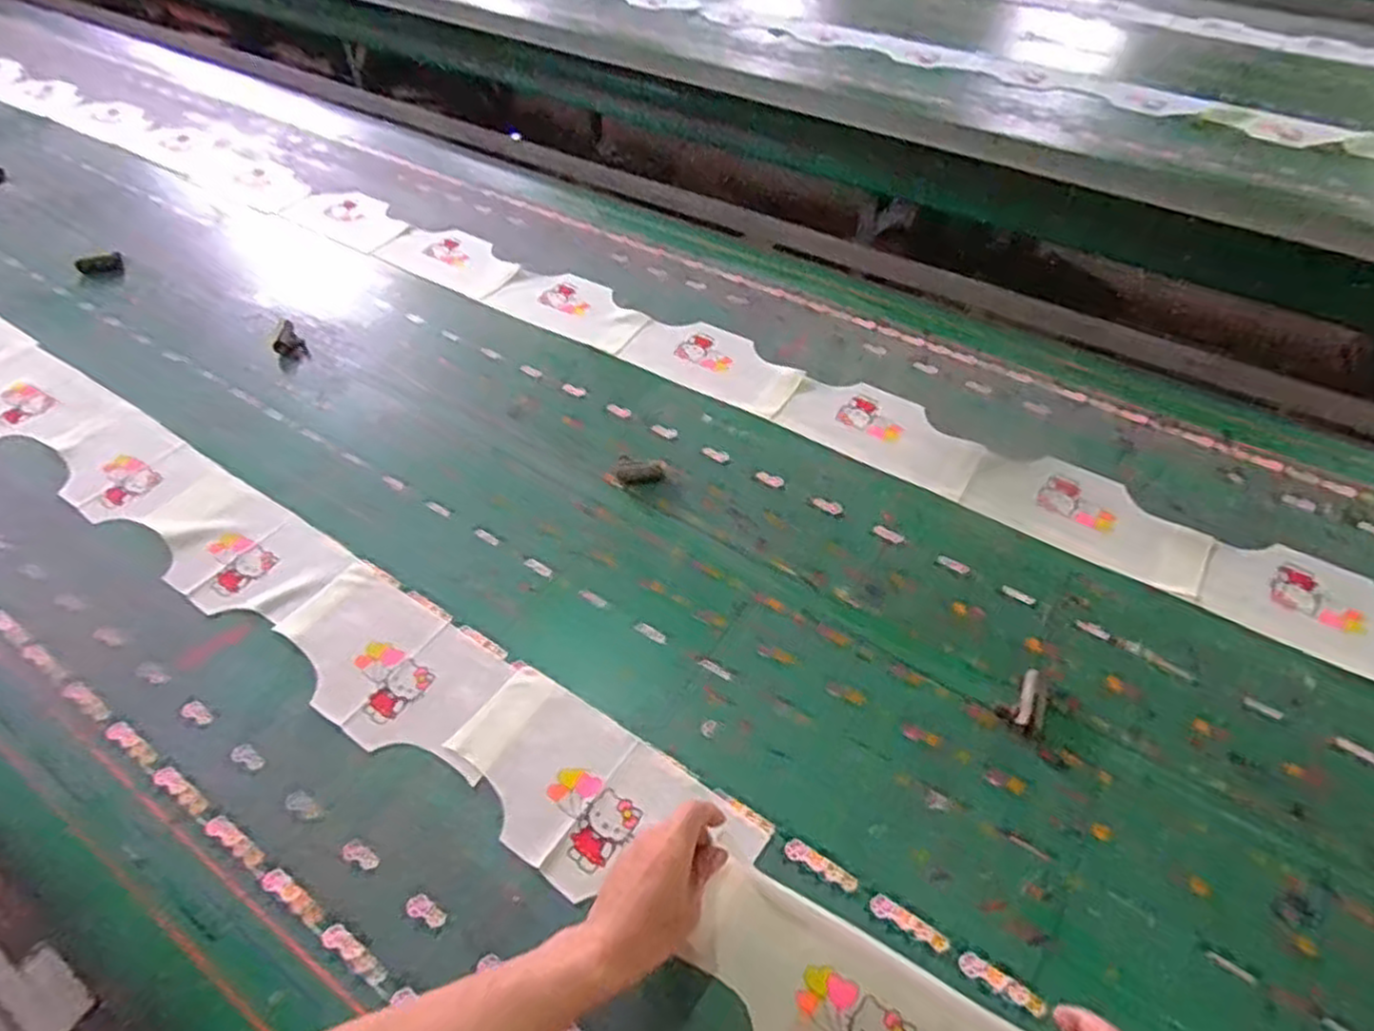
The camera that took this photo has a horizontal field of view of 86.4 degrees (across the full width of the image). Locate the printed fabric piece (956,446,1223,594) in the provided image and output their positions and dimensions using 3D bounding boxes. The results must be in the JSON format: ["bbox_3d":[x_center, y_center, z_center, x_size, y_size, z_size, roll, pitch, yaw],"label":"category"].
[{"bbox_3d":[0.458,-0.003,0.839,0.253,0.010,0.129,28,58,23],"label":"printed fabric piece"}]

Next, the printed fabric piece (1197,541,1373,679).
[{"bbox_3d":[0.667,0.101,0.747,0.240,0.011,0.131,27,57,22],"label":"printed fabric piece"}]

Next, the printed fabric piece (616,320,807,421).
[{"bbox_3d":[0.038,-0.217,1.028,0.253,0.006,0.128,27,58,23],"label":"printed fabric piece"}]

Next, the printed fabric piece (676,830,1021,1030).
[{"bbox_3d":[0.119,0.366,0.520,0.253,0.021,0.117,27,57,21],"label":"printed fabric piece"}]

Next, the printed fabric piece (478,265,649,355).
[{"bbox_3d":[-0.174,-0.324,1.125,0.252,0.011,0.140,24,52,16],"label":"printed fabric piece"}]

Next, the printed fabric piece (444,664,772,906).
[{"bbox_3d":[-0.084,0.245,0.632,0.276,0.007,0.134,28,58,23],"label":"printed fabric piece"}]

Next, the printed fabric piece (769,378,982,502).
[{"bbox_3d":[0.253,-0.115,0.943,0.250,0.009,0.139,26,57,22],"label":"printed fabric piece"}]

